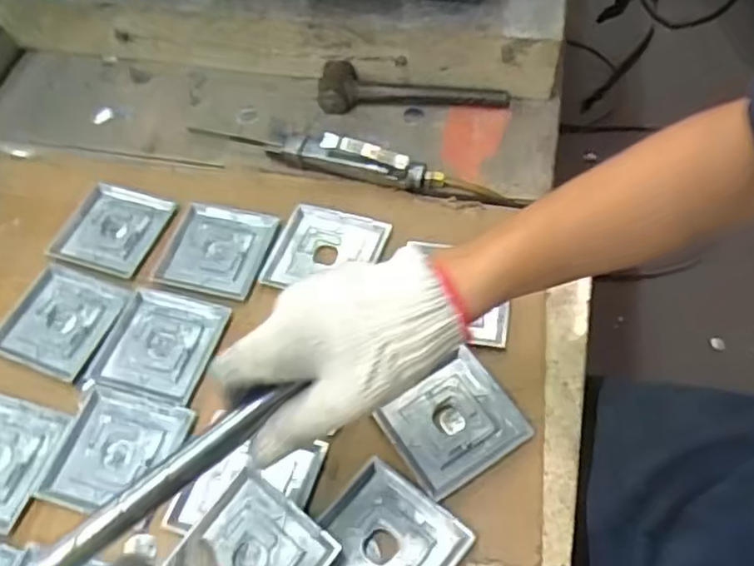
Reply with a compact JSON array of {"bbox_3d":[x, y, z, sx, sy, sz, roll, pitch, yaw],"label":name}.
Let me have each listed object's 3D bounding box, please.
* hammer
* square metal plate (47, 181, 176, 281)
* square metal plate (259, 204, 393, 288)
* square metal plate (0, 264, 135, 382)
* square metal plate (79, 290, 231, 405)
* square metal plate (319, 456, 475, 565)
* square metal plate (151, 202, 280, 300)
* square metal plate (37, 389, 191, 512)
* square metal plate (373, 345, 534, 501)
[{"bbox_3d":[0.033,-0.194,0.679,0.194,0.034,0.041,7,57,10],"label":"hammer"},{"bbox_3d":[-0.246,-0.053,0.617,0.090,0.013,0.092,15,58,14],"label":"square metal plate"},{"bbox_3d":[-0.045,-0.028,0.583,0.093,0.012,0.083,14,58,14],"label":"square metal plate"},{"bbox_3d":[-0.271,0.031,0.570,0.092,0.005,0.091,16,59,15],"label":"square metal plate"},{"bbox_3d":[-0.180,0.050,0.546,0.097,0.004,0.092,10,57,11],"label":"square metal plate"},{"bbox_3d":[0.003,0.175,0.443,0.089,0.011,0.088,36,66,25],"label":"square metal plate"},{"bbox_3d":[-0.148,-0.033,0.594,0.101,0.010,0.089,12,58,12],"label":"square metal plate"},{"bbox_3d":[-0.197,0.127,0.499,0.090,0.006,0.089,13,58,13],"label":"square metal plate"},{"bbox_3d":[0.055,0.102,0.486,0.088,0.011,0.081,-31,59,-15],"label":"square metal plate"}]

